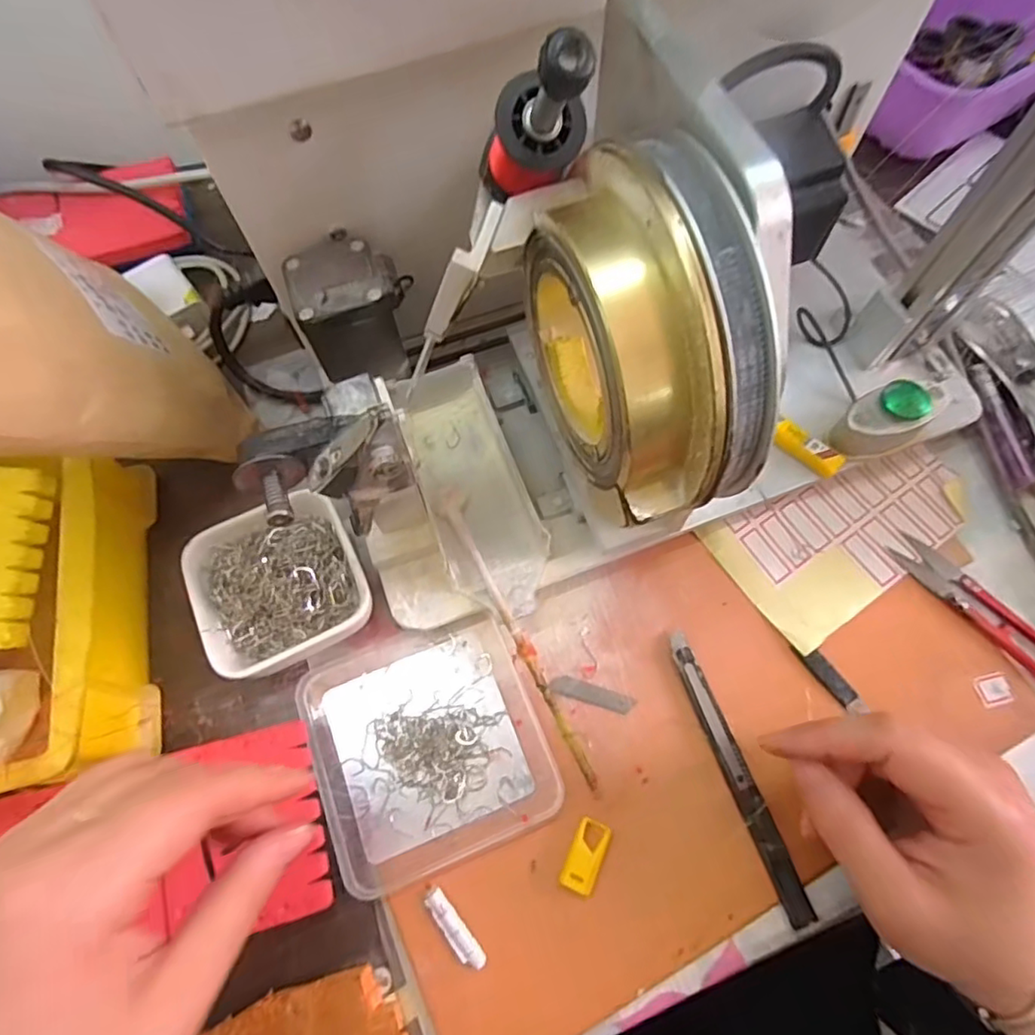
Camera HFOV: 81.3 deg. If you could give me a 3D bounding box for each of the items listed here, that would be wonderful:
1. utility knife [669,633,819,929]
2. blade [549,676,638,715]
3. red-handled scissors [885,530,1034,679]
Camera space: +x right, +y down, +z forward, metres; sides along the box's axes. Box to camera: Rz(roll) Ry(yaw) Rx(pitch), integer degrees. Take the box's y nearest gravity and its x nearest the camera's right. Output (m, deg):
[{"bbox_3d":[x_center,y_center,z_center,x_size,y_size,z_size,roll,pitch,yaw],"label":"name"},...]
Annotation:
[{"bbox_3d":[0.105,0.119,0.286,0.012,0.010,0.133,-19,69,-6],"label":"utility knife"},{"bbox_3d":[0.038,0.090,0.305,0.042,0.004,0.010,17,69,8],"label":"blade"},{"bbox_3d":[0.242,0.047,0.313,0.021,0.010,0.101,-40,72,-14],"label":"red-handled scissors"}]

